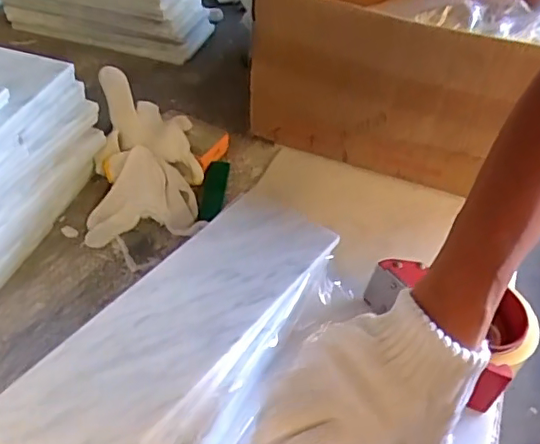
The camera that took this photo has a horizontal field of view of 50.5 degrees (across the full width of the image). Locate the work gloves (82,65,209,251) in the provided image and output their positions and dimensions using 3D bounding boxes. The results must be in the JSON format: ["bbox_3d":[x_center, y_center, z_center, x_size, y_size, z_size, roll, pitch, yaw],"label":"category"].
[{"bbox_3d":[-0.138,-0.078,0.643,0.121,0.110,0.181,0,48,-3],"label":"work gloves"}]

